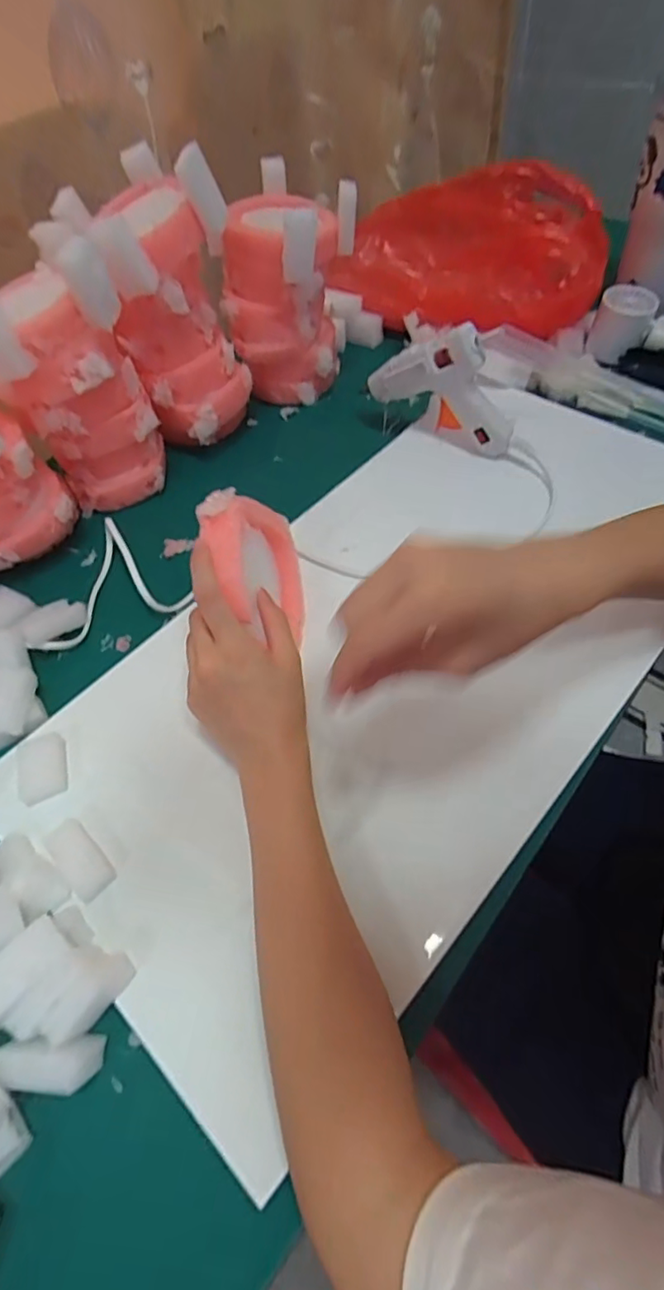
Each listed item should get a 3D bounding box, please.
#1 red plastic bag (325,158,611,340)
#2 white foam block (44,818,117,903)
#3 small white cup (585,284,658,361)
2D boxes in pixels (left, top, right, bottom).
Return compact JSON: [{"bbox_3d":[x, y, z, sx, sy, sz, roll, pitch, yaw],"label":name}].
[{"bbox_3d":[0.141,-0.423,0.609,0.289,0.107,0.152,21,61,19],"label":"red plastic bag"},{"bbox_3d":[-0.155,0.129,0.345,0.023,0.010,0.051,-39,63,-20],"label":"white foam block"},{"bbox_3d":[0.298,-0.330,0.585,0.055,0.051,0.059,-3,56,5],"label":"small white cup"}]

